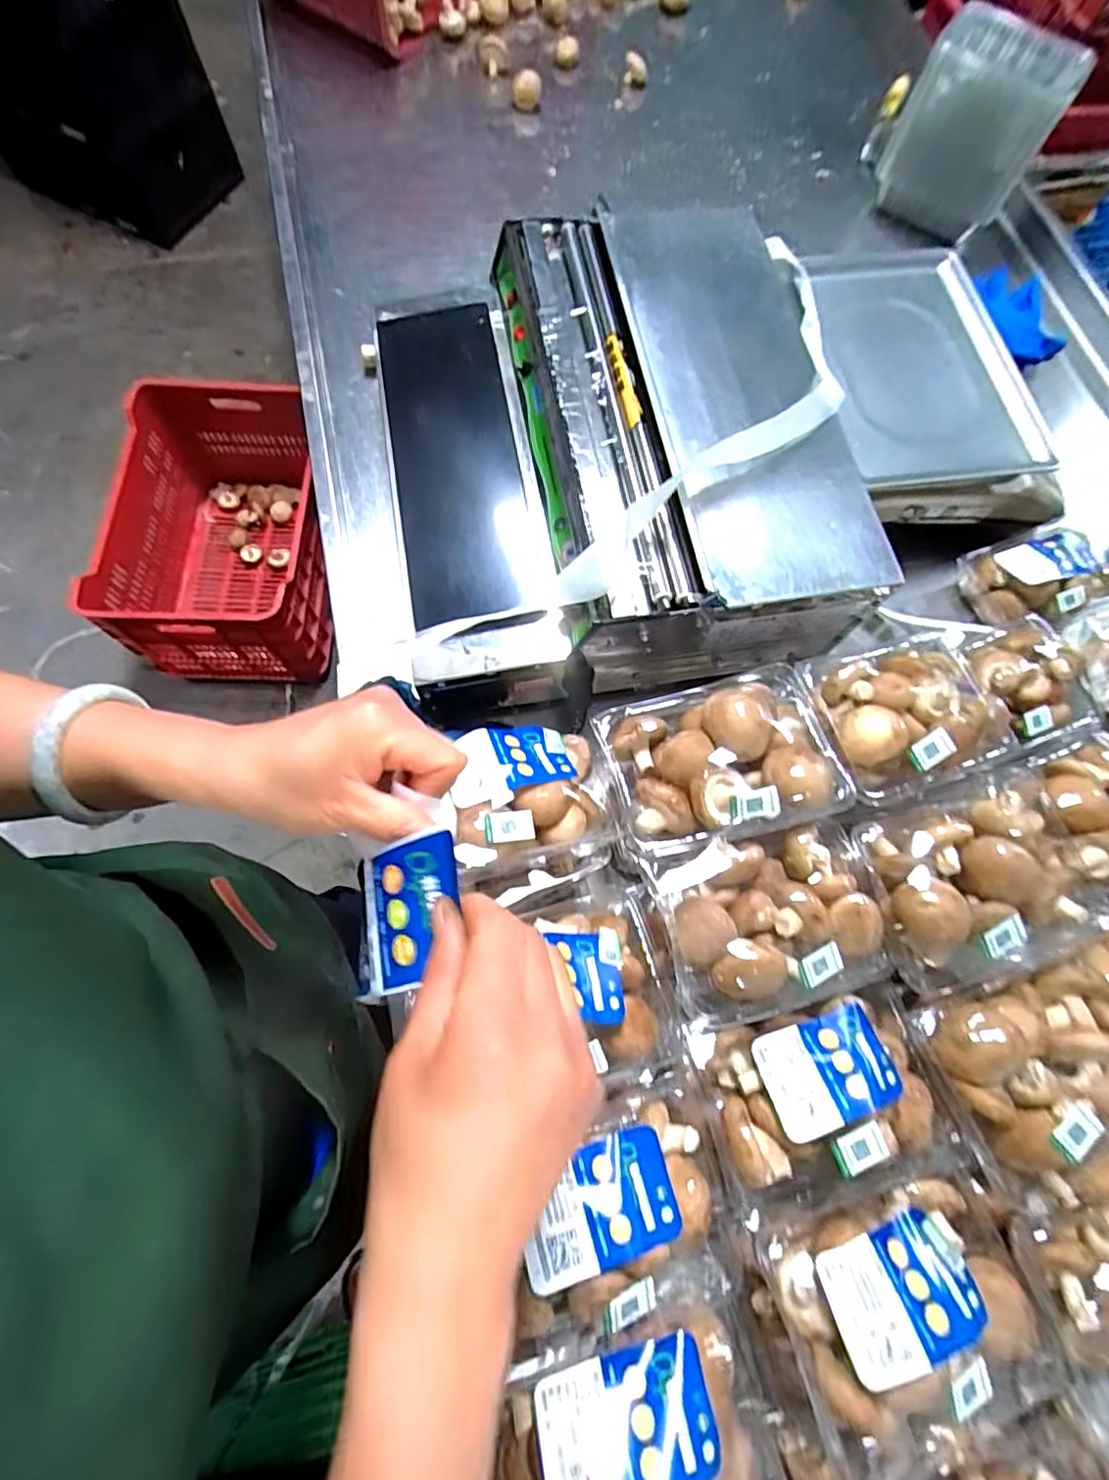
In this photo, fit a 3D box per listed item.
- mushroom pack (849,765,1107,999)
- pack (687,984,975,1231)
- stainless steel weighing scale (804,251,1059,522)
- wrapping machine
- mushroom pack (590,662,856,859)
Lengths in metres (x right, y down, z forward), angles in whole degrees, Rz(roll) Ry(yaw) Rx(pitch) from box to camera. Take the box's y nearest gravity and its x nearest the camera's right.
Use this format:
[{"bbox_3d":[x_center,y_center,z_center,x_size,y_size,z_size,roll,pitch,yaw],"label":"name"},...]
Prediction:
[{"bbox_3d":[0.315,0.104,0.448,0.156,0.057,0.126,-17,73,-7],"label":"mushroom pack"},{"bbox_3d":[0.189,0.245,0.416,0.164,0.060,0.122,-14,73,-6],"label":"pack"},{"bbox_3d":[0.433,-0.425,0.711,0.280,0.072,0.342,-6,72,-3],"label":"stainless steel weighing scale"},{"bbox_3d":[0.043,-0.308,0.628,0.414,0.158,0.478,-9,73,-4],"label":"wrapping machine"},{"bbox_3d":[0.133,0.013,0.465,0.176,0.060,0.128,-12,73,-5],"label":"mushroom pack"}]

